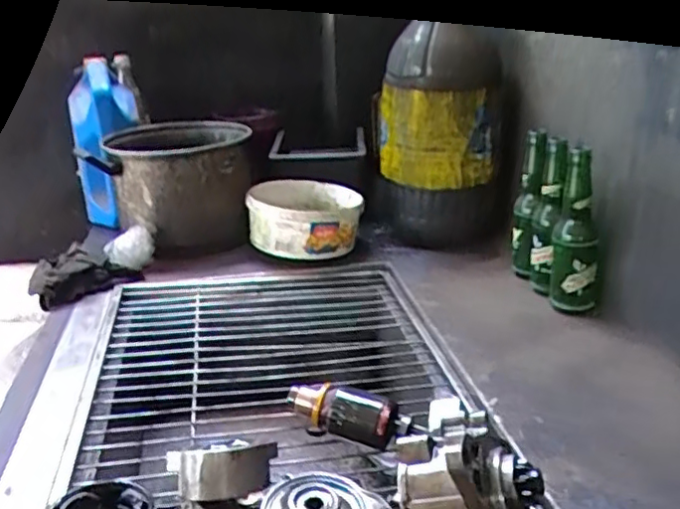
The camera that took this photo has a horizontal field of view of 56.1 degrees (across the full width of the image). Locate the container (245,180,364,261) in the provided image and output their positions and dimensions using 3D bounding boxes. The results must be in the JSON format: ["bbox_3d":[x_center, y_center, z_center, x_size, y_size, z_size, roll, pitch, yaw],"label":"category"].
[{"bbox_3d":[-0.059,-0.063,1.113,0.195,0.098,0.209,-2,23,2],"label":"container"}]

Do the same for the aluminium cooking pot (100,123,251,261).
[{"bbox_3d":[-0.270,-0.118,1.138,0.218,0.185,0.234,-3,23,0],"label":"aluminium cooking pot"}]

